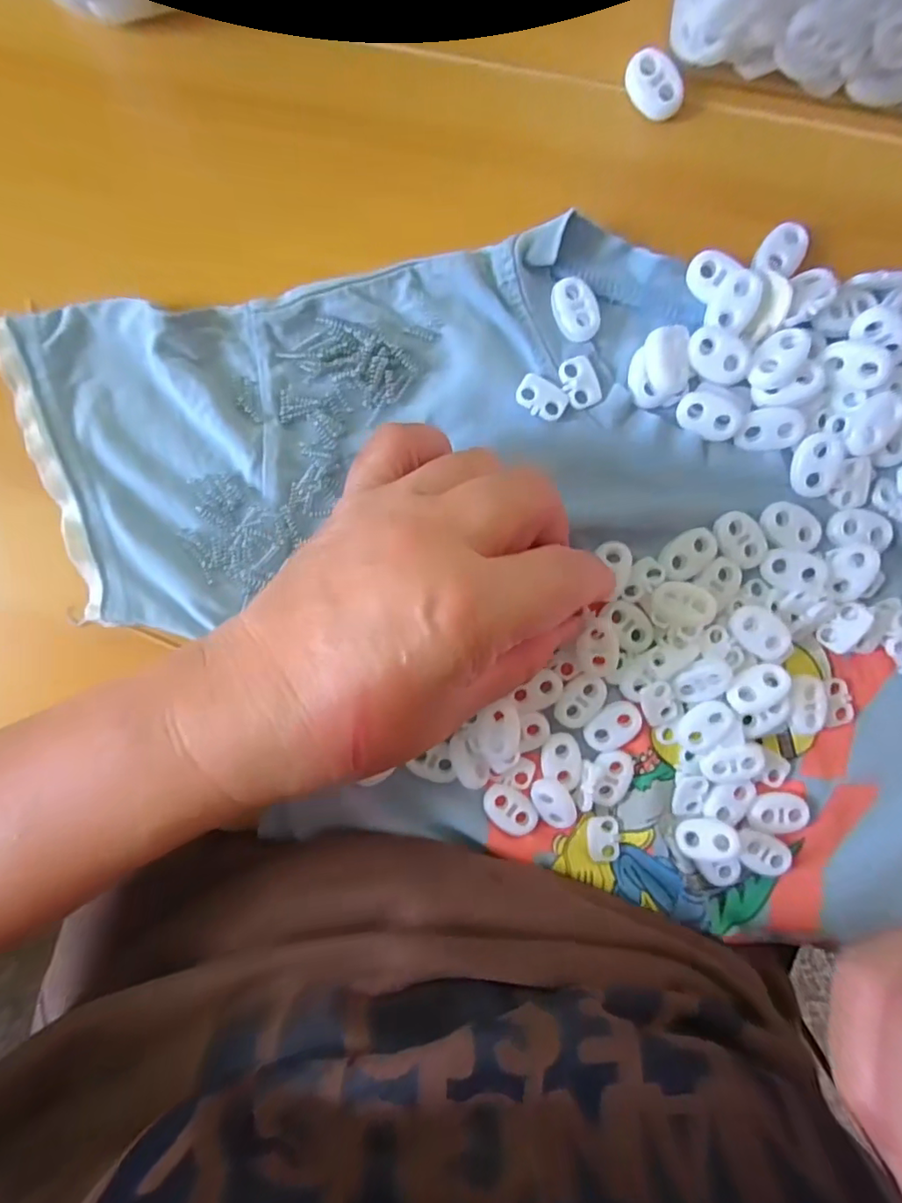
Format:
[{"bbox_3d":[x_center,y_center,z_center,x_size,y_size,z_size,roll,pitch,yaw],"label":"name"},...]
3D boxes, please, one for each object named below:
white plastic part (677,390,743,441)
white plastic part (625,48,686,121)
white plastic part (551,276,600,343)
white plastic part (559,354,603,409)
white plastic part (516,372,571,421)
[{"bbox_3d":[0.093,-0.067,0.196,0.022,0.005,0.015,19,96,0],"label":"white plastic part"},{"bbox_3d":[0.071,-0.180,0.191,0.015,0.006,0.022,-32,94,4],"label":"white plastic part"},{"bbox_3d":[0.045,-0.105,0.197,0.015,0.005,0.022,-26,94,4],"label":"white plastic part"},{"bbox_3d":[0.047,-0.080,0.199,0.013,0.004,0.018,-19,95,3],"label":"white plastic part"},{"bbox_3d":[0.033,-0.074,0.199,0.019,0.004,0.013,31,95,-2],"label":"white plastic part"}]

